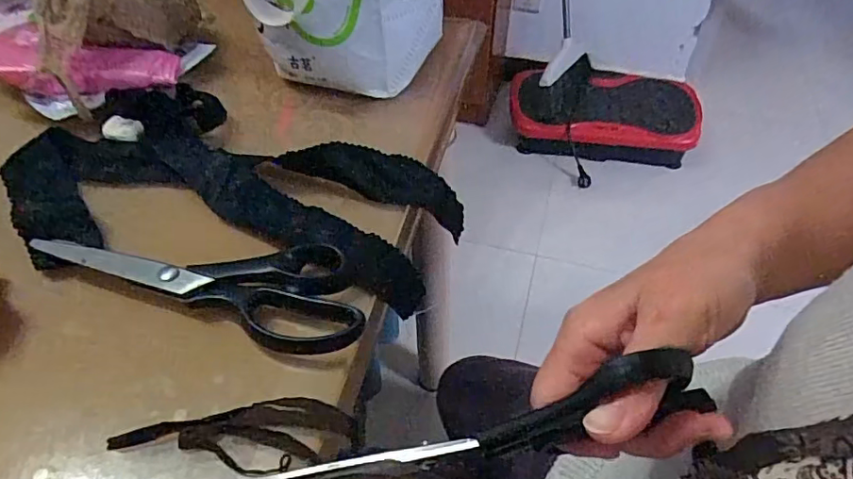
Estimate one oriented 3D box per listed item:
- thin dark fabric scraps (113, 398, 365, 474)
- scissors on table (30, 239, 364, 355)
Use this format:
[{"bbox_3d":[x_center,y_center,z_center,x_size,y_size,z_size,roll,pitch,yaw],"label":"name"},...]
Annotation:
[{"bbox_3d":[-0.092,0.099,0.265,0.113,0.009,0.035,-8,47,-9],"label":"thin dark fabric scraps"},{"bbox_3d":[-0.127,0.017,0.330,0.197,0.015,0.071,15,48,13],"label":"scissors on table"}]

